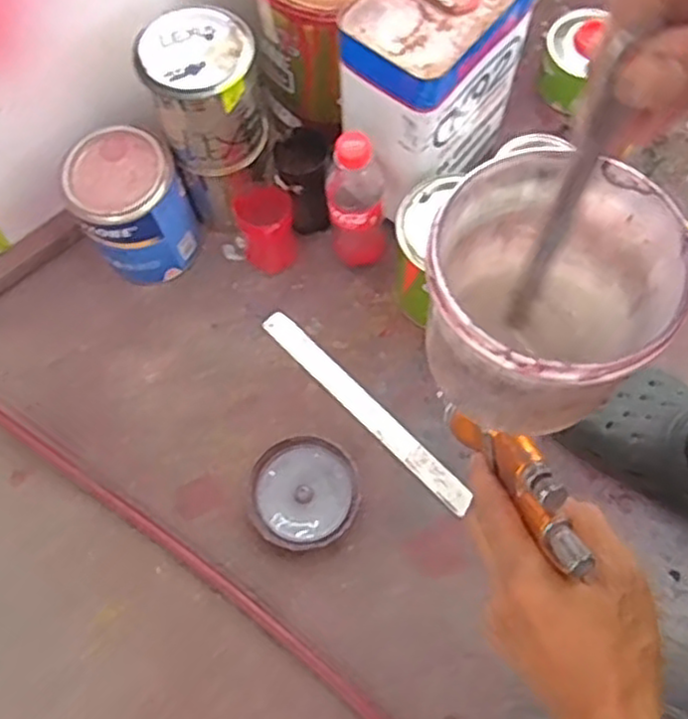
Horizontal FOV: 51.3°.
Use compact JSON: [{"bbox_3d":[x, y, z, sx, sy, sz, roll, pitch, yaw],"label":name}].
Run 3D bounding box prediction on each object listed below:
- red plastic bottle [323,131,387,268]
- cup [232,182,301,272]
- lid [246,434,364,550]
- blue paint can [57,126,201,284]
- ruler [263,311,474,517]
[{"bbox_3d":[0.013,-0.144,0.691,0.056,0.187,0.050,-1,71,1],"label":"red plastic bottle"},{"bbox_3d":[-0.080,-0.136,0.746,0.054,0.089,0.069,-15,72,-4],"label":"cup"},{"bbox_3d":[-0.037,0.127,0.686,0.100,0.029,0.105,0,71,1],"label":"lid"},{"bbox_3d":[-0.208,-0.150,0.724,0.102,0.134,0.101,0,71,1],"label":"blue paint can"},{"bbox_3d":[0.021,0.048,0.728,0.028,0.004,0.277,-43,74,-14],"label":"ruler"}]

